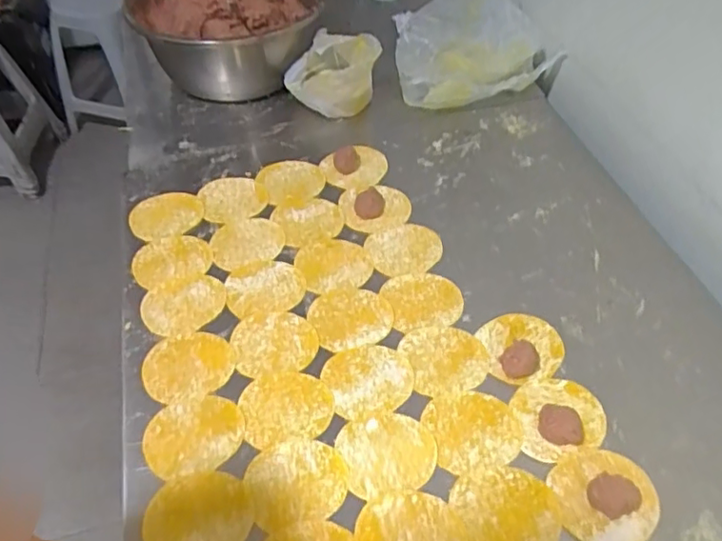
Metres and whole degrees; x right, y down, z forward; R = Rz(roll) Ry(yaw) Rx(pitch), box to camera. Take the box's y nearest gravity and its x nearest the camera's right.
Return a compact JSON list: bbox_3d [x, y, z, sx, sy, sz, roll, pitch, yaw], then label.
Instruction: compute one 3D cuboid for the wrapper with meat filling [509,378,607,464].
[{"bbox_3d":[0.180,0.130,0.545,0.081,0.013,0.077,-1,49,1],"label":"wrapper with meat filling"}]

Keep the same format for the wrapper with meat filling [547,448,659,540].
[{"bbox_3d":[0.202,0.184,0.490,0.079,0.012,0.079,-8,49,-6],"label":"wrapper with meat filling"}]

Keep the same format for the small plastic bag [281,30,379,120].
[{"bbox_3d":[-0.036,-0.283,0.862,0.129,0.092,0.080,16,51,15],"label":"small plastic bag"}]

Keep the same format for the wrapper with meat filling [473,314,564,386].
[{"bbox_3d":[0.163,0.070,0.589,0.083,0.021,0.076,-9,49,-7],"label":"wrapper with meat filling"}]

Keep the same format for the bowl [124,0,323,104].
[{"bbox_3d":[-0.210,-0.364,0.924,0.284,0.155,0.279,-5,49,-3],"label":"bowl"}]

